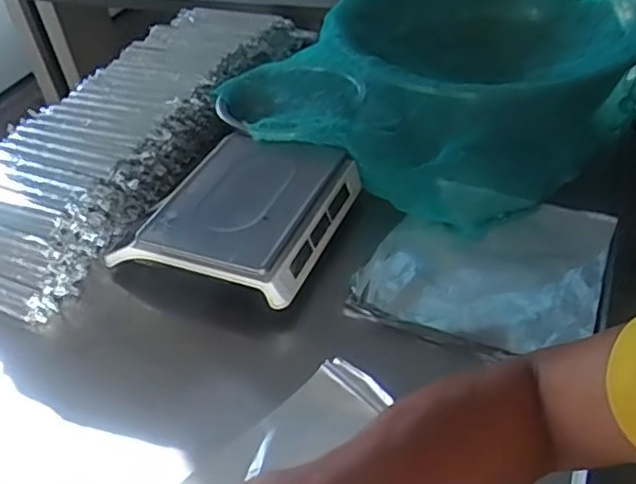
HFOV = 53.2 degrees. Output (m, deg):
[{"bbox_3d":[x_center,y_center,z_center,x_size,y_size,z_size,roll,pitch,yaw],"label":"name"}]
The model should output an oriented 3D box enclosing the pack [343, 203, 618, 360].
[{"bbox_3d":[0.262,0.031,0.997,0.340,0.028,0.355,14,45,22],"label":"pack"}]

